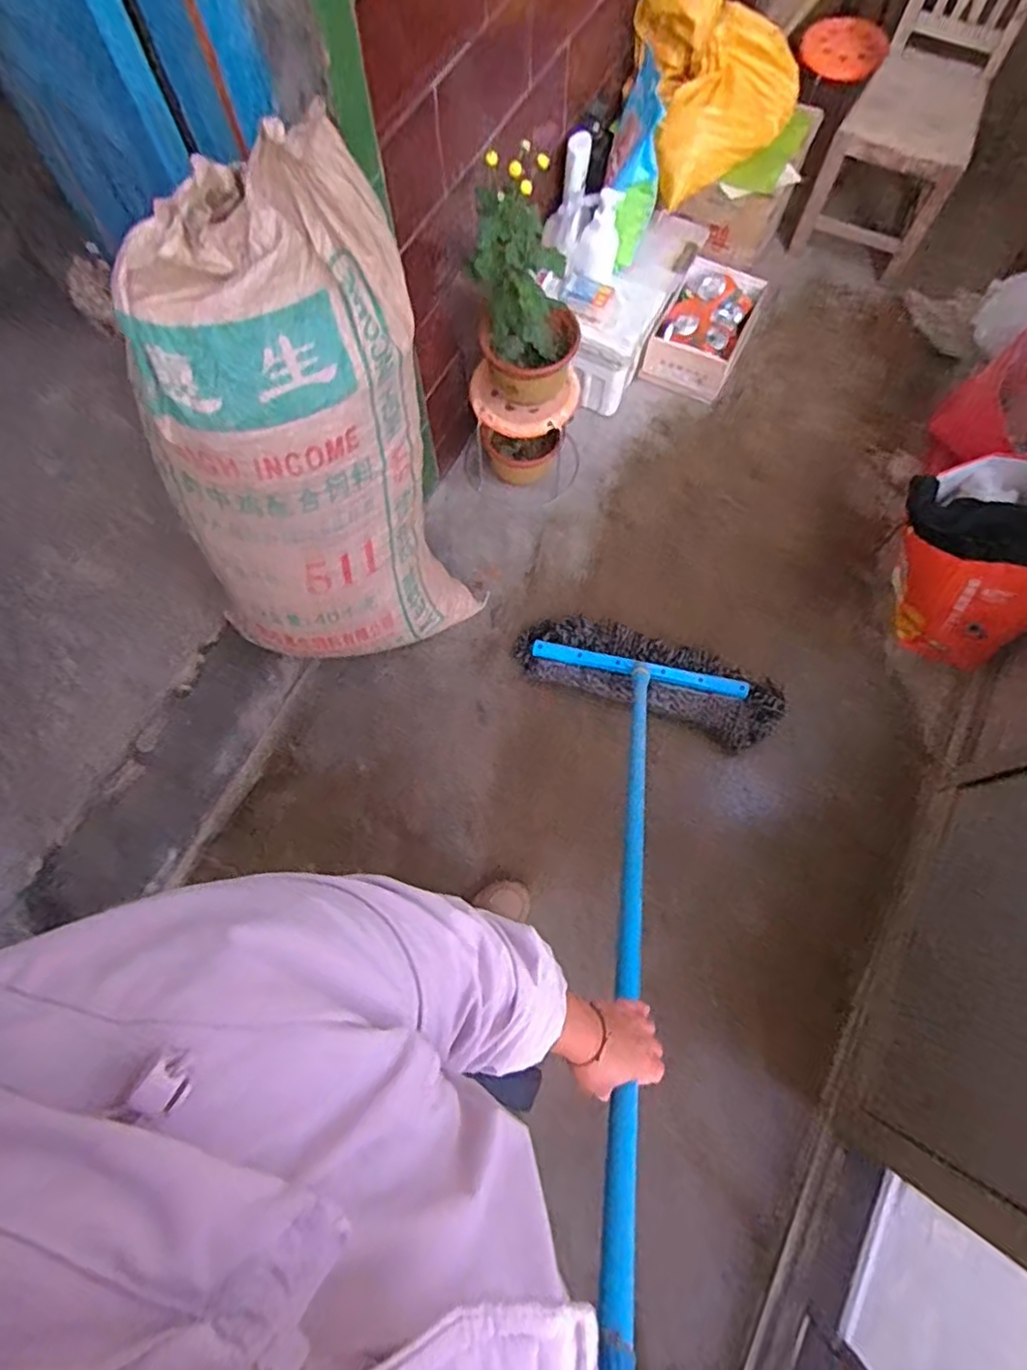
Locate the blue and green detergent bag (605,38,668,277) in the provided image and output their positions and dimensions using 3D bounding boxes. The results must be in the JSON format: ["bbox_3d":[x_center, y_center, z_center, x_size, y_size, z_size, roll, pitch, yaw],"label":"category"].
[{"bbox_3d":[0.233,-0.999,1.232,0.093,0.150,0.322,1,119,0],"label":"blue and green detergent bag"}]

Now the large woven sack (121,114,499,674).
[{"bbox_3d":[-0.297,-0.301,0.965,0.385,0.834,0.241,-3,57,-1],"label":"large woven sack"}]

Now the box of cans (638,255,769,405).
[{"bbox_3d":[0.444,-0.831,1.491,0.194,0.113,0.307,23,75,9],"label":"box of cans"}]

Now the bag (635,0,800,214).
[{"bbox_3d":[0.417,-1.203,1.252,0.321,0.307,0.219,-28,74,-8],"label":"bag"}]

